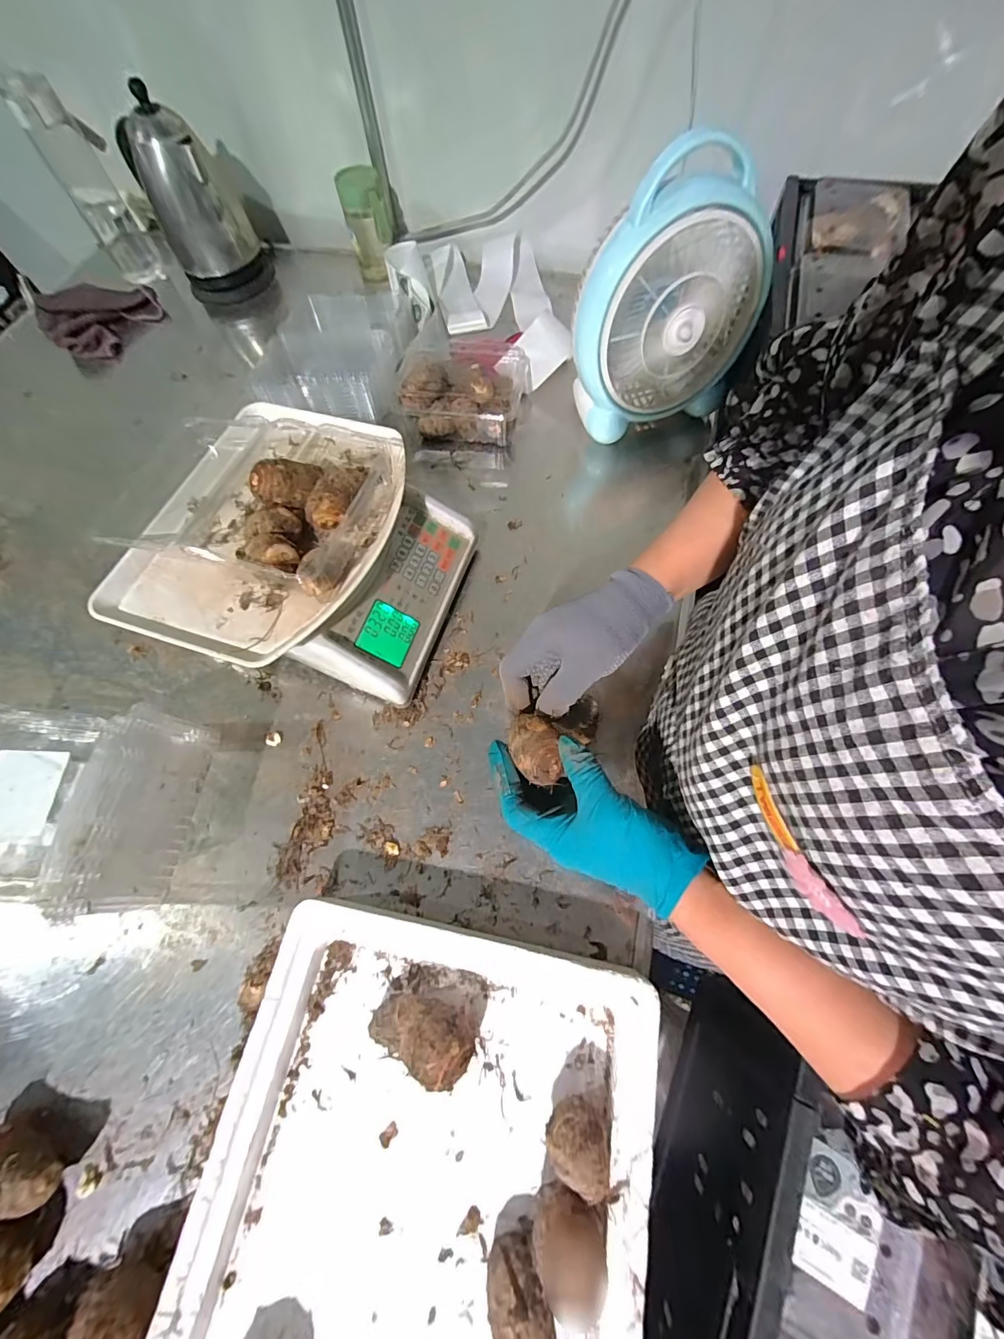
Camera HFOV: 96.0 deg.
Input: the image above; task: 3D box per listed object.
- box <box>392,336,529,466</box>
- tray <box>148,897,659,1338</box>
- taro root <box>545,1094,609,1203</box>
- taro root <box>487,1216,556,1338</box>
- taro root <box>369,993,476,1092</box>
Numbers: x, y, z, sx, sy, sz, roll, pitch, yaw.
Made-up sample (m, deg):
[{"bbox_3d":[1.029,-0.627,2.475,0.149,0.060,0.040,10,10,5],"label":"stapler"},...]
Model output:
[{"bbox_3d":[-0.057,-0.390,0.648,0.174,0.077,0.177,9,67,5],"label":"box"},{"bbox_3d":[-0.070,0.431,0.291,0.299,0.062,0.464,11,67,5],"label":"tray"},{"bbox_3d":[0.051,0.329,0.317,0.038,0.048,0.043,1,67,4],"label":"taro root"},{"bbox_3d":[0.010,0.403,0.288,0.035,0.040,0.052,-16,67,-6],"label":"taro root"},{"bbox_3d":[-0.060,0.270,0.338,0.076,0.049,0.047,24,71,13],"label":"taro root"}]

